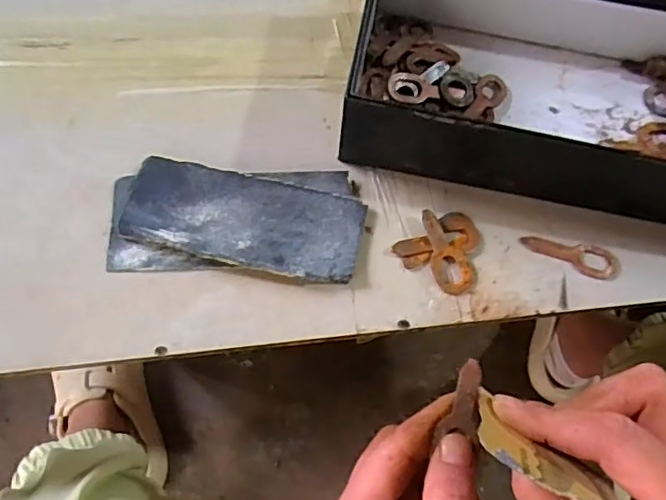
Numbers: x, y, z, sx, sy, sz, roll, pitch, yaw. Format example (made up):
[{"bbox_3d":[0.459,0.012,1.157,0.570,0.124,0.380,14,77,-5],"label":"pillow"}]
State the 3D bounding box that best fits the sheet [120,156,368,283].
[{"bbox_3d":[-0.050,-0.018,0.340,0.133,0.009,0.054,12,68,2],"label":"sheet"}]

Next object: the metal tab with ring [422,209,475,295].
[{"bbox_3d":[0.067,0.000,0.341,0.023,0.009,0.050,-12,69,-8],"label":"metal tab with ring"}]

